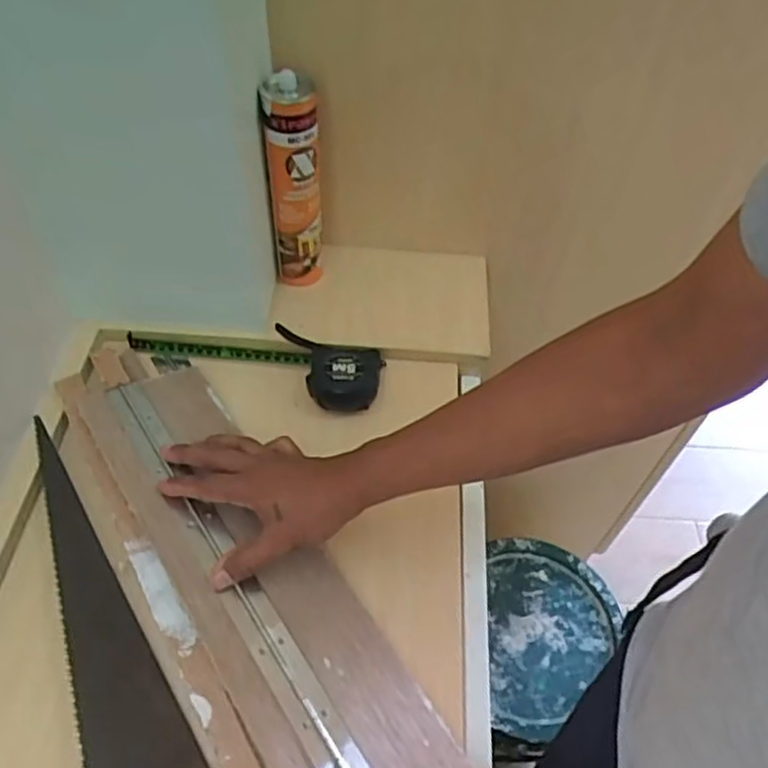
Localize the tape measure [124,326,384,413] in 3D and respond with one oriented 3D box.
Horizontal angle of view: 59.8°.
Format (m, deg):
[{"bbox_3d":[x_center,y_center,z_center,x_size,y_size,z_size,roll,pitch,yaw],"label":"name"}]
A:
[{"bbox_3d":[-0.134,-0.038,0.694,0.275,0.044,0.085,17,53,10],"label":"tape measure"}]

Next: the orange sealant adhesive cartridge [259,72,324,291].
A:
[{"bbox_3d":[-0.088,-0.194,0.664,0.057,0.210,0.040,-6,53,-8],"label":"orange sealant adhesive cartridge"}]

